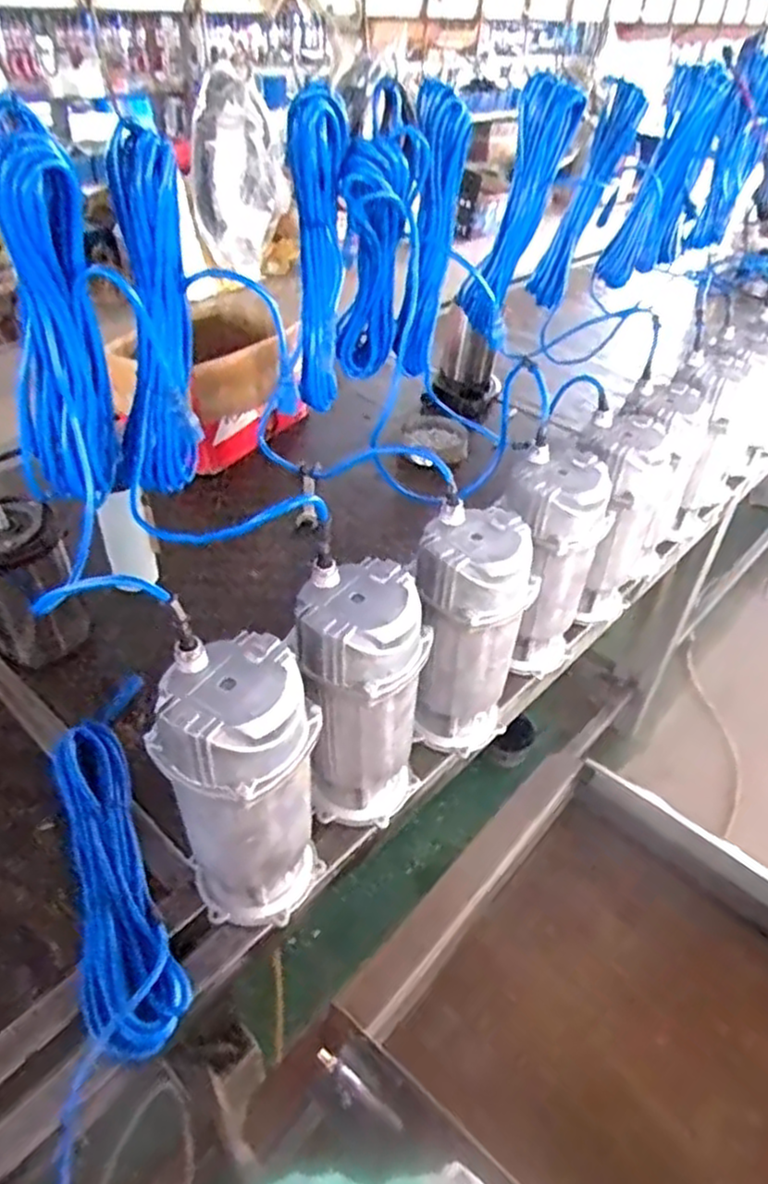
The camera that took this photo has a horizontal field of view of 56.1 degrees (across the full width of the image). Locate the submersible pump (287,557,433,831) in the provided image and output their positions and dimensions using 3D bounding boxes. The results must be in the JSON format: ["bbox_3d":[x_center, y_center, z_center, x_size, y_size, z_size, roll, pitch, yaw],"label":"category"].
[{"bbox_3d":[-0.023,0.122,0.771,0.124,0.296,0.114,-14,43,-20],"label":"submersible pump"}]

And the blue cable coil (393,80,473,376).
[{"bbox_3d":[0.062,-0.469,0.983,0.074,0.352,0.093,5,40,2],"label":"blue cable coil"}]

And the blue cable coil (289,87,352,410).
[{"bbox_3d":[-0.076,-0.384,0.860,0.059,0.346,0.056,2,40,-2],"label":"blue cable coil"}]

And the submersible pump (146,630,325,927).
[{"bbox_3d":[-0.132,0.190,0.685,0.139,0.291,0.125,-5,41,-10],"label":"submersible pump"}]

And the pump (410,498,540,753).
[{"bbox_3d":[0.097,0.056,0.859,0.133,0.291,0.115,8,40,5],"label":"pump"}]

